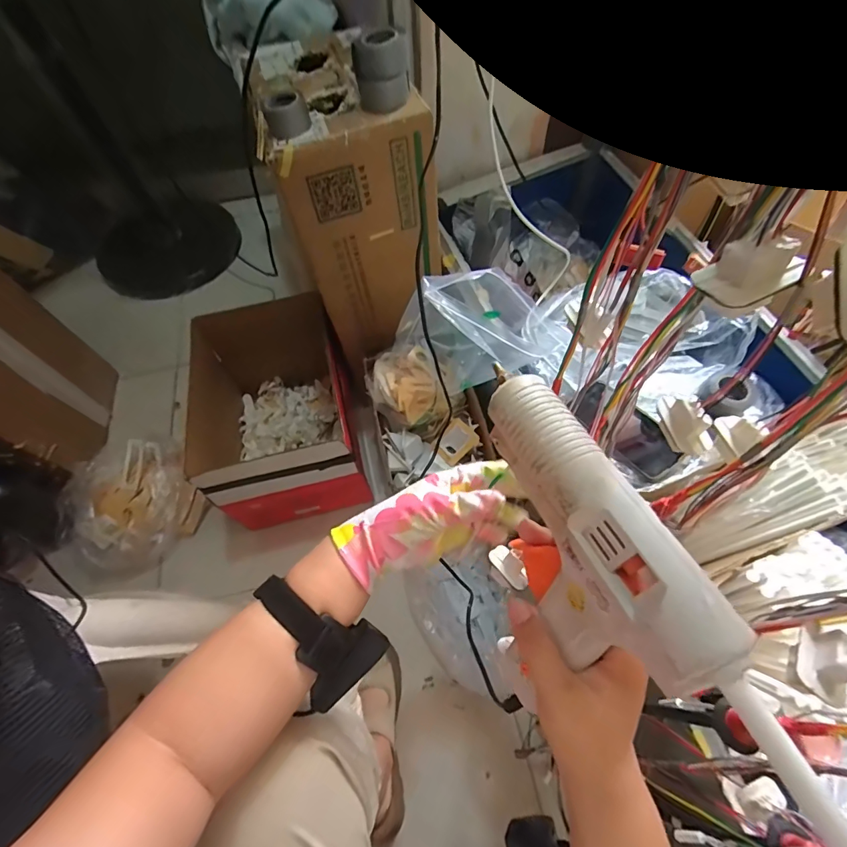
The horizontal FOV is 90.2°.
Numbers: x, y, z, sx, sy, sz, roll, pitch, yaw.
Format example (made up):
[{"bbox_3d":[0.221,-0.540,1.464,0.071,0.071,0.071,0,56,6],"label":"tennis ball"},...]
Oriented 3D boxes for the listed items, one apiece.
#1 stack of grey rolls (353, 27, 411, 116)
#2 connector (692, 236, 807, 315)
[{"bbox_3d":[-0.051,-0.436,0.528,0.065,0.072,0.062,-6,61,0],"label":"stack of grey rolls"},{"bbox_3d":[0.143,-0.068,0.186,0.031,0.022,0.030,-28,63,-12],"label":"connector"}]

